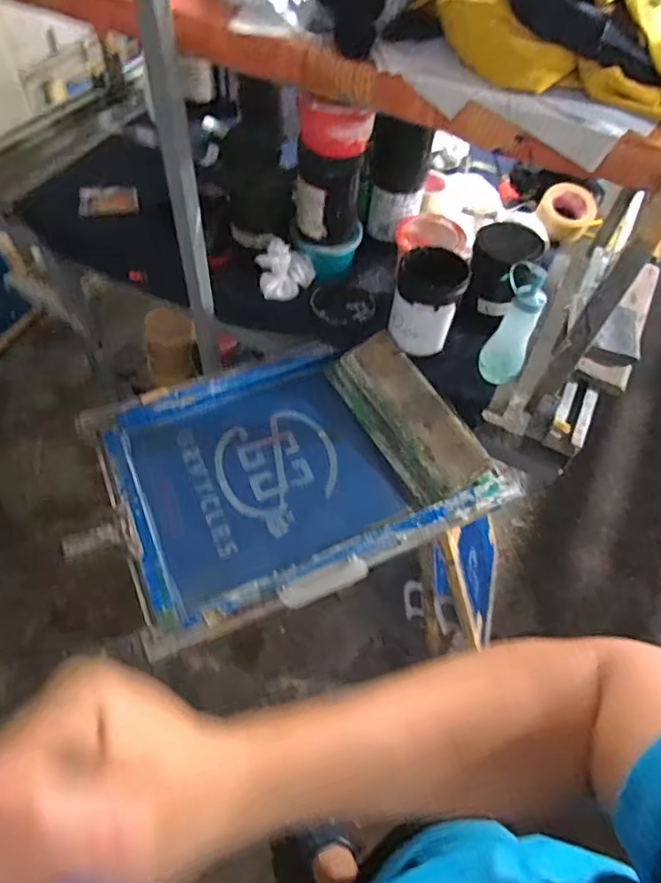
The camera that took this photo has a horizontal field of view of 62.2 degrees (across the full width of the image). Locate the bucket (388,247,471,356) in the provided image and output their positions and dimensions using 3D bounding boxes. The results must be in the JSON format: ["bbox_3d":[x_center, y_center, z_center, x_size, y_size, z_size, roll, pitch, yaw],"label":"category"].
[{"bbox_3d":[0.154,-0.226,0.884,0.104,0.133,0.098,2,55,-2],"label":"bucket"}]

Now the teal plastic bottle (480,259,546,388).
[{"bbox_3d":[0.280,-0.174,0.841,0.069,0.188,0.058,24,57,13],"label":"teal plastic bottle"}]

